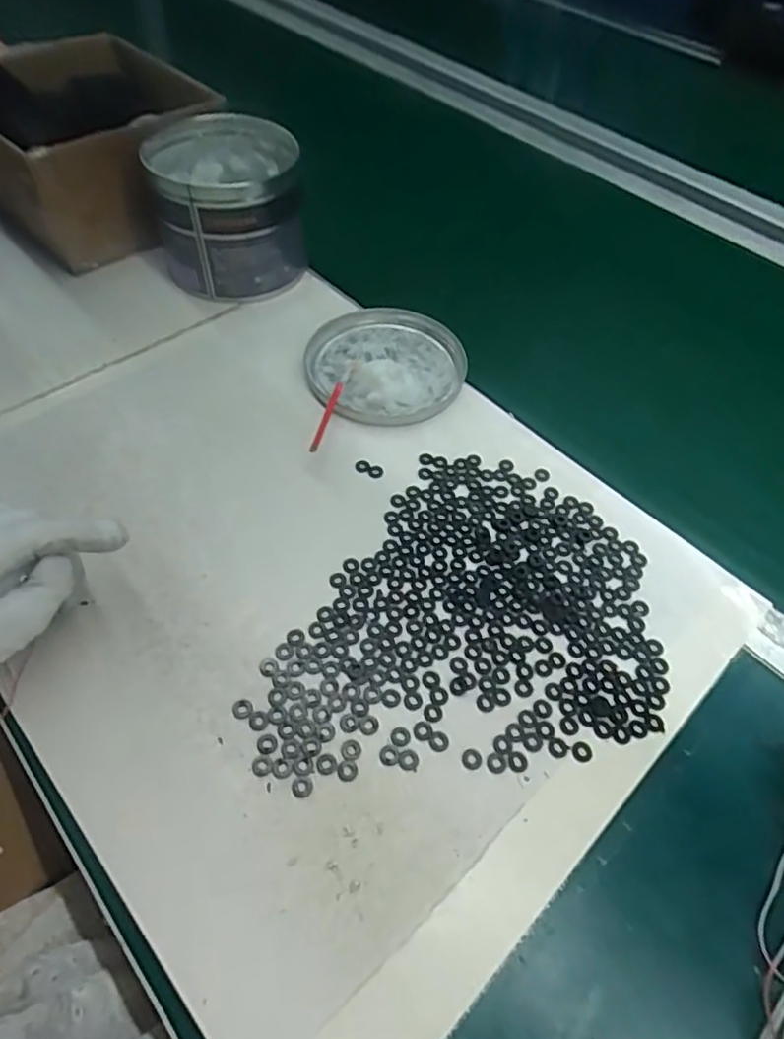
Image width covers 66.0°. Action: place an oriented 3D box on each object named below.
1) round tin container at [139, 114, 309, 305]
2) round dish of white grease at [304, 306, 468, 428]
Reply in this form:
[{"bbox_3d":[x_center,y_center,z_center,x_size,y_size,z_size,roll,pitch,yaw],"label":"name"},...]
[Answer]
[{"bbox_3d":[-0.149,-0.281,0.557,0.126,0.113,0.126,-10,54,-10],"label":"round tin container"},{"bbox_3d":[-0.003,-0.134,0.505,0.133,0.019,0.131,1,53,-2],"label":"round dish of white grease"}]

